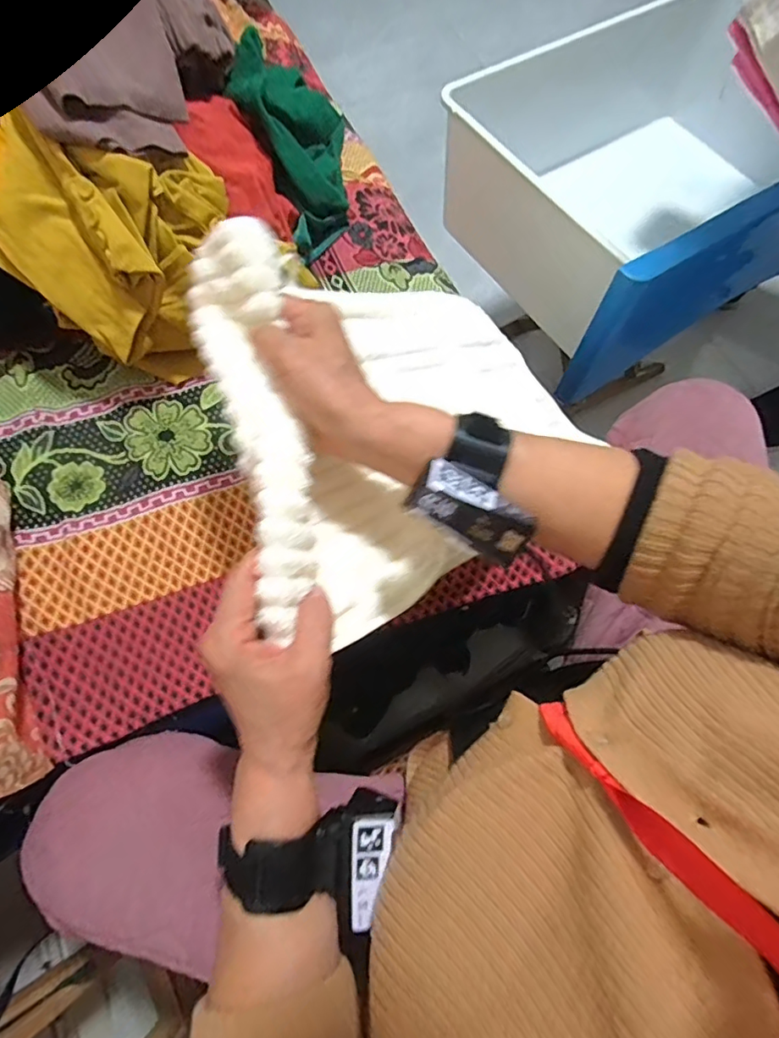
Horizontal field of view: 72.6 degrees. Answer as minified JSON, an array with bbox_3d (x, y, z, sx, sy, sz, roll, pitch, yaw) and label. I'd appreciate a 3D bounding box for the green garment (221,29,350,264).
[{"bbox_3d":[-0.103,-0.391,0.573,0.108,0.130,0.185,-2,69,-2],"label":"green garment"}]

